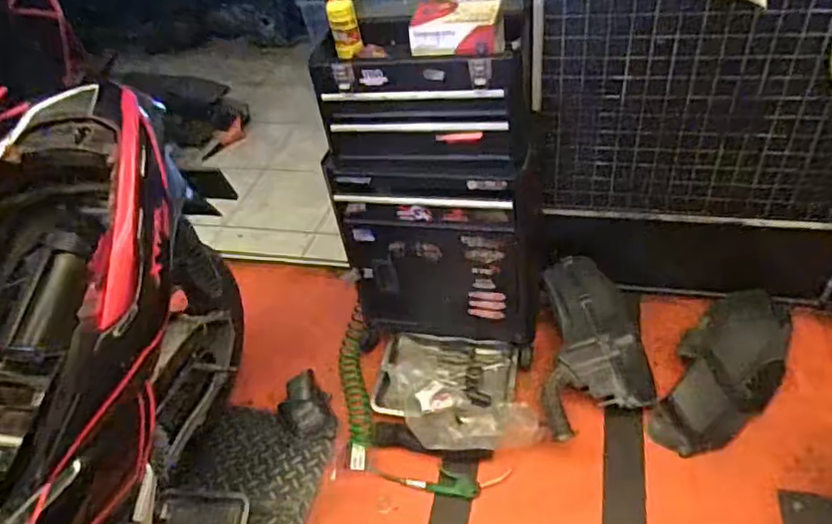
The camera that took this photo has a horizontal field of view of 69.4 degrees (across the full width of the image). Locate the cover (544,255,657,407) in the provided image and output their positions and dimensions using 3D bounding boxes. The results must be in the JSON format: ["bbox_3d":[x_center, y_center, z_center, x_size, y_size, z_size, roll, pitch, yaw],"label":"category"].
[{"bbox_3d":[0.484,0.189,1.636,0.218,0.084,0.426,-14,64,-6],"label":"cover"}]

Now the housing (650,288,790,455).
[{"bbox_3d":[0.812,0.278,1.566,0.225,0.121,0.512,29,55,32],"label":"housing"}]

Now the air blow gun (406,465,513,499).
[{"bbox_3d":[0.102,0.540,1.482,0.249,0.034,0.073,4,46,12],"label":"air blow gun"}]

